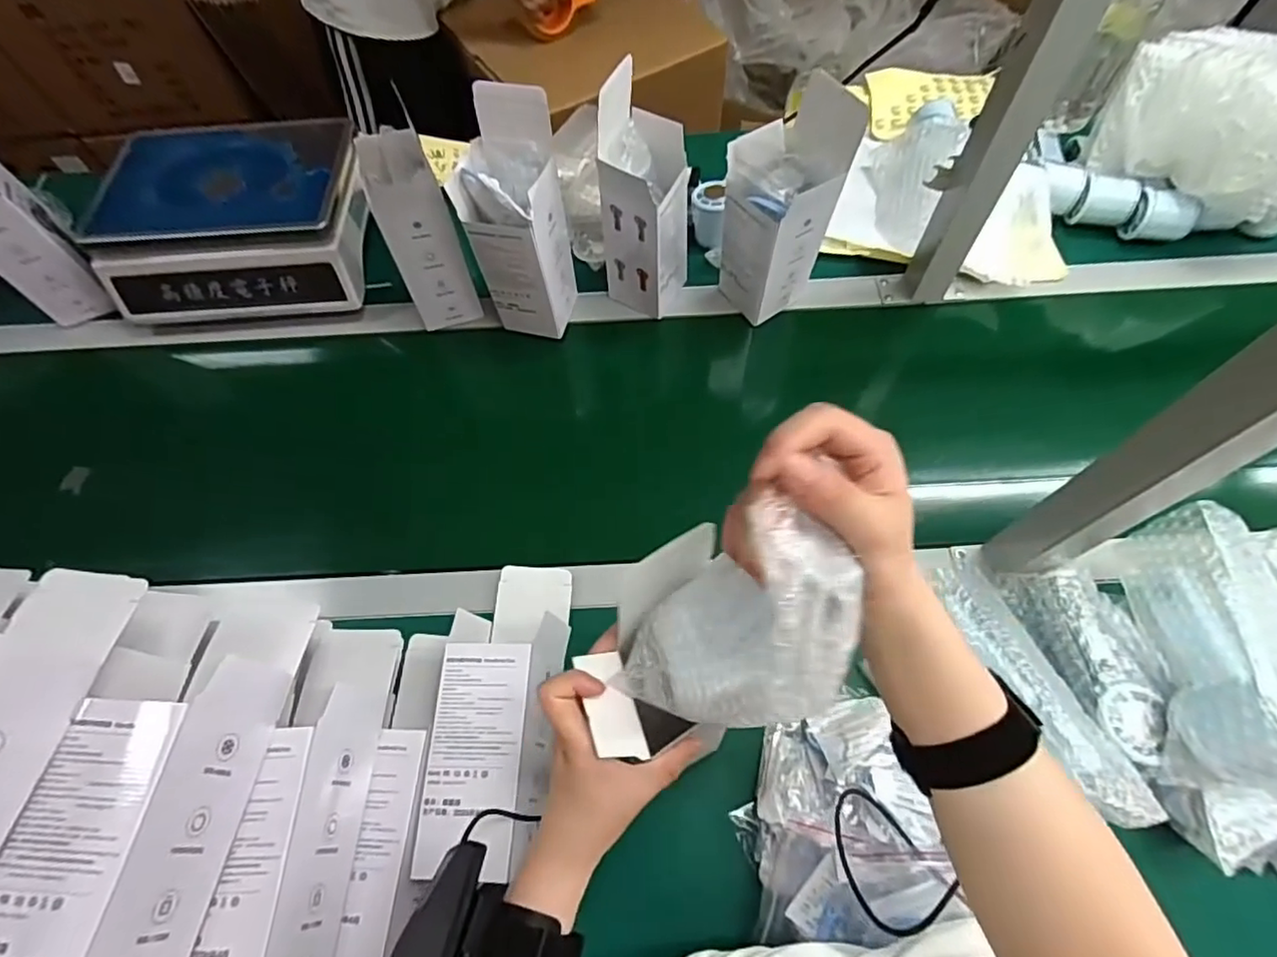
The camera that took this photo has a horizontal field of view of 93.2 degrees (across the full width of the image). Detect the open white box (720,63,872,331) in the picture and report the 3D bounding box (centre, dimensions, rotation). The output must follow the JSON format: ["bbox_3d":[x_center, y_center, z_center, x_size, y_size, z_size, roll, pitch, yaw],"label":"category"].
[{"bbox_3d":[0.140,-0.260,0.613,0.075,0.230,0.093,-41,71,-16],"label":"open white box"}]

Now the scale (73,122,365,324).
[{"bbox_3d":[-0.473,-0.312,0.727,0.280,0.100,0.213,-2,65,0],"label":"scale"}]

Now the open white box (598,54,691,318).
[{"bbox_3d":[0.008,-0.284,0.634,0.082,0.220,0.082,17,66,9],"label":"open white box"}]

